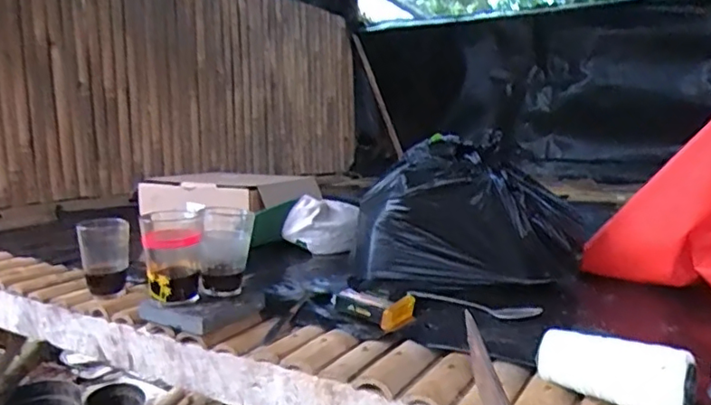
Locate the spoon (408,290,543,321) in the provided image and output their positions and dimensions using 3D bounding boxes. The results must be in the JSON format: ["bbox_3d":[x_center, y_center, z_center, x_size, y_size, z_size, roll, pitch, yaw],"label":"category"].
[{"bbox_3d":[0.139,0.124,0.675,0.155,0.013,0.031,2,11,18],"label":"spoon"}]

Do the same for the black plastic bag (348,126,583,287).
[{"bbox_3d":[0.147,0.019,0.797,0.291,0.163,0.157,-2,11,-3],"label":"black plastic bag"}]

